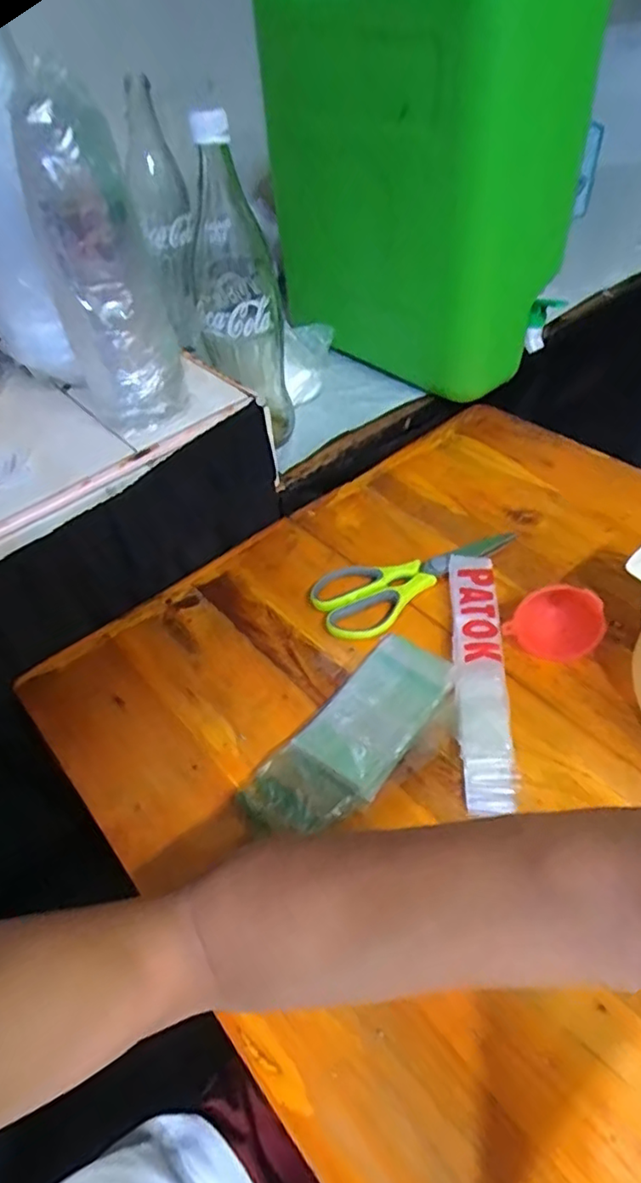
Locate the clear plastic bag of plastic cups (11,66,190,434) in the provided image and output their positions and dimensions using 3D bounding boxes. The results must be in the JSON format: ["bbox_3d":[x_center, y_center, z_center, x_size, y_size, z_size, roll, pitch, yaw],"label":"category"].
[{"bbox_3d":[-0.151,-0.224,0.453,0.079,0.225,0.082,-18,48,-12],"label":"clear plastic bag of plastic cups"}]

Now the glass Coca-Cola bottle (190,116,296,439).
[{"bbox_3d":[-0.076,-0.261,0.570,0.083,0.271,0.085,-8,46,-2],"label":"glass Coca-Cola bottle"}]

